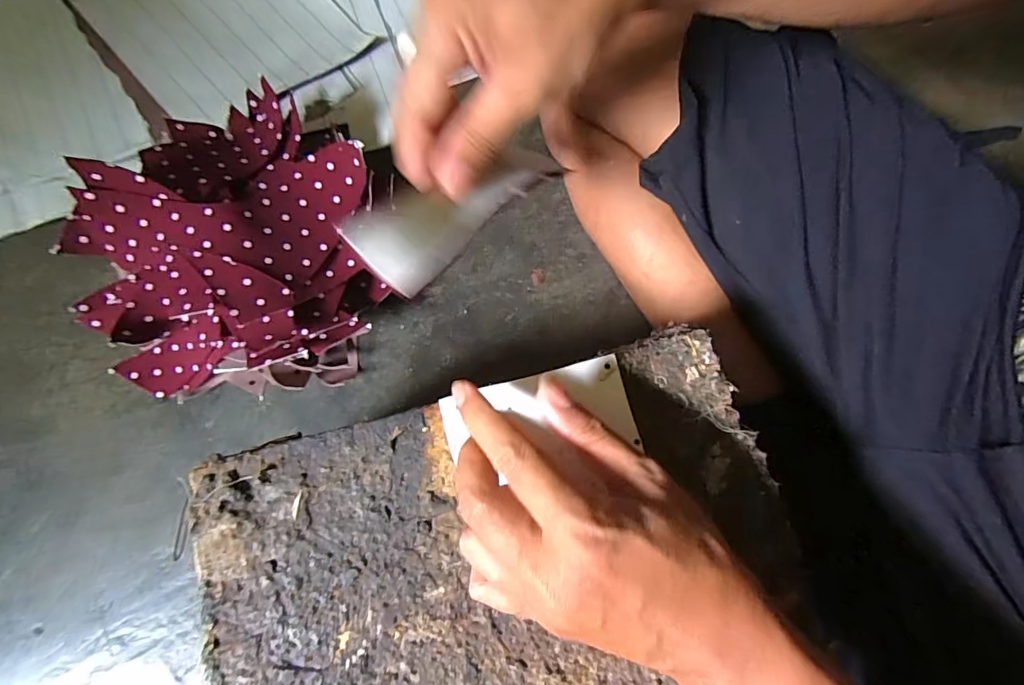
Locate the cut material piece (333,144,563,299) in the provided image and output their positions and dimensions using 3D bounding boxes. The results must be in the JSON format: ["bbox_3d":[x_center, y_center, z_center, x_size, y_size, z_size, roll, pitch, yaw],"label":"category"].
[{"bbox_3d":[-0.022,-0.070,0.262,0.142,0.009,0.042,-38,115,-35],"label":"cut material piece"}]

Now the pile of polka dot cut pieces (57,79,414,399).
[{"bbox_3d":[-0.221,-0.082,0.412,0.228,0.116,0.253,7,76,0],"label":"pile of polka dot cut pieces"}]

